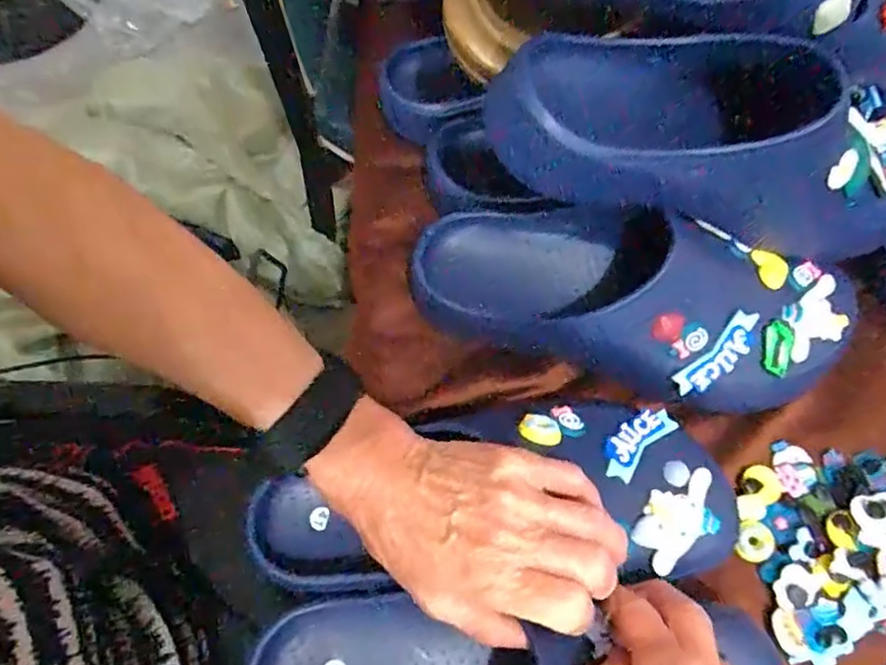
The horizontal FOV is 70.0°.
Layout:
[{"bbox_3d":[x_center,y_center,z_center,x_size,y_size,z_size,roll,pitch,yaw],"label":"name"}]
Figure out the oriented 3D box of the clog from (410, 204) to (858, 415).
[{"bbox_3d":[0.119,-0.022,0.421,0.276,0.078,0.111,14,66,3],"label":"clog"}]

